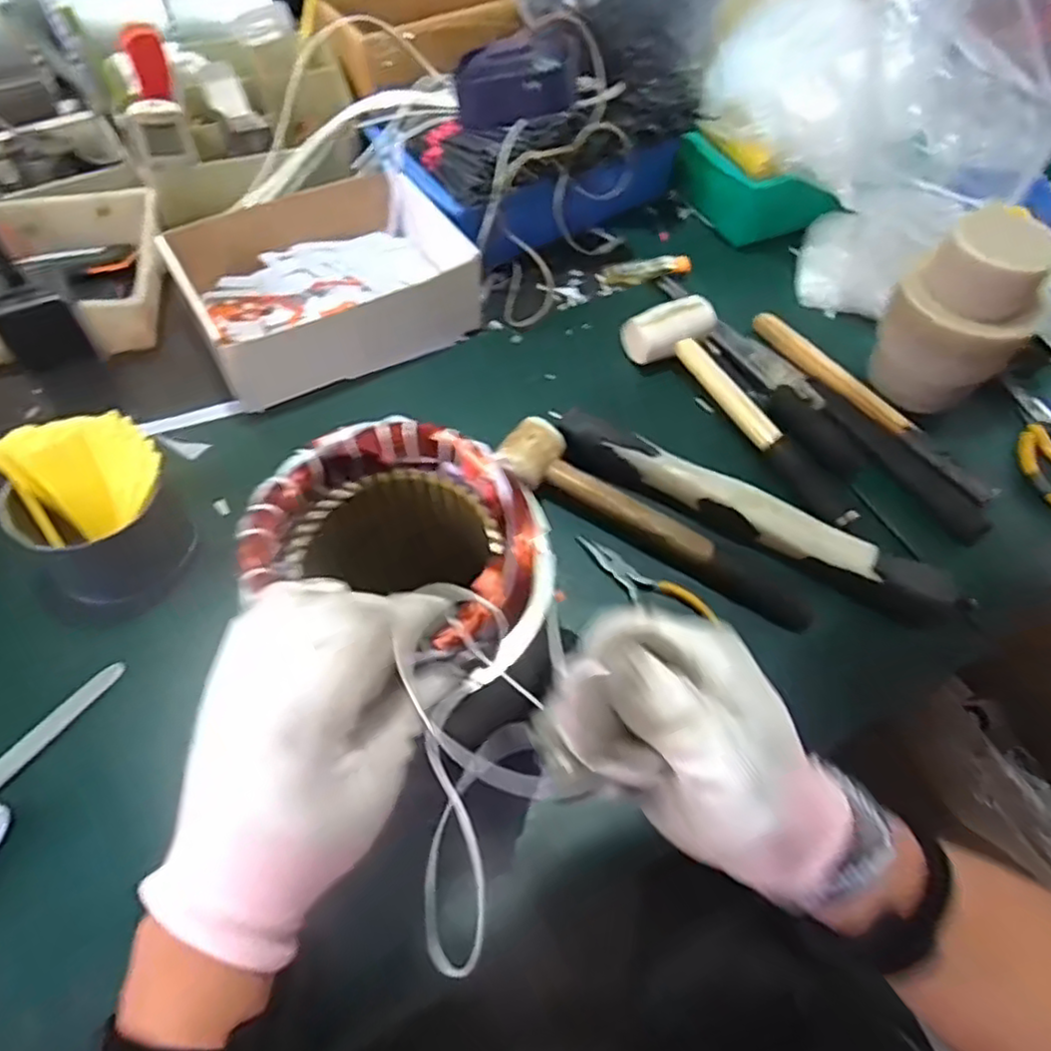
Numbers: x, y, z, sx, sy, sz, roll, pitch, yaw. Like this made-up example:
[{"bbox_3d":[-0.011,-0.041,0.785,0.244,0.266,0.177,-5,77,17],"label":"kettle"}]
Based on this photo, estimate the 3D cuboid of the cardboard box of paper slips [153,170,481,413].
[{"bbox_3d":[-0.187,-0.247,0.641,0.259,0.073,0.216,-24,61,-18],"label":"cardboard box of paper slips"}]

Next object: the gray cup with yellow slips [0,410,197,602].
[{"bbox_3d":[-0.298,-0.012,0.471,0.094,0.086,0.096,2,57,-2],"label":"gray cup with yellow slips"}]

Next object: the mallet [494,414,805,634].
[{"bbox_3d":[0.098,0.000,0.522,0.261,0.050,0.061,26,59,13],"label":"mallet"}]

